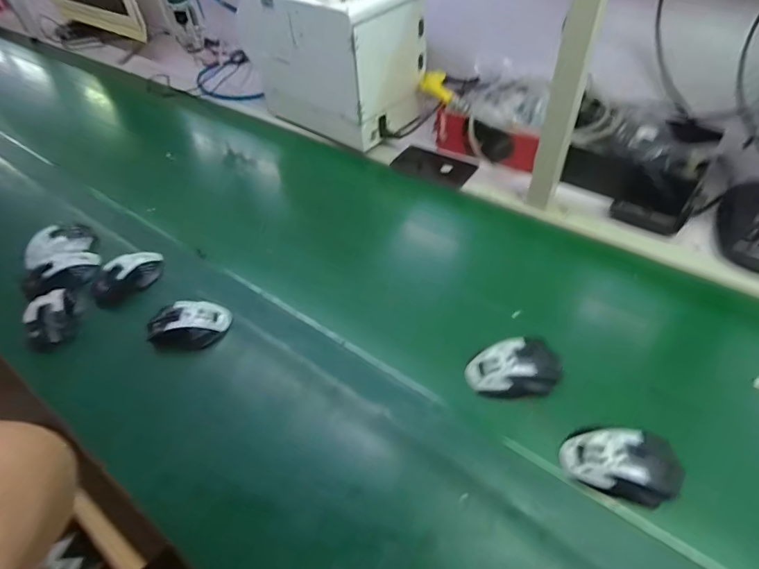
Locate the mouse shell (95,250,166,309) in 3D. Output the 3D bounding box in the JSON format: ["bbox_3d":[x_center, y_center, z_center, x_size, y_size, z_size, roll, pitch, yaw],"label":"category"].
[{"bbox_3d":[-0.417,-0.017,0.713,0.118,0.039,0.063,-38,55,-25],"label":"mouse shell"}]

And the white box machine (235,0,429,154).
[{"bbox_3d":[-0.103,-0.506,0.930,0.356,0.287,0.204,31,58,28],"label":"white box machine"}]

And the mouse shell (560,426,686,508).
[{"bbox_3d":[0.267,0.198,0.476,0.117,0.037,0.069,6,49,11],"label":"mouse shell"}]

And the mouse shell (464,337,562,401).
[{"bbox_3d":[0.173,0.109,0.559,0.111,0.034,0.070,-4,48,3],"label":"mouse shell"}]

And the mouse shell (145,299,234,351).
[{"bbox_3d":[-0.281,0.059,0.632,0.110,0.031,0.075,-16,49,-8],"label":"mouse shell"}]

